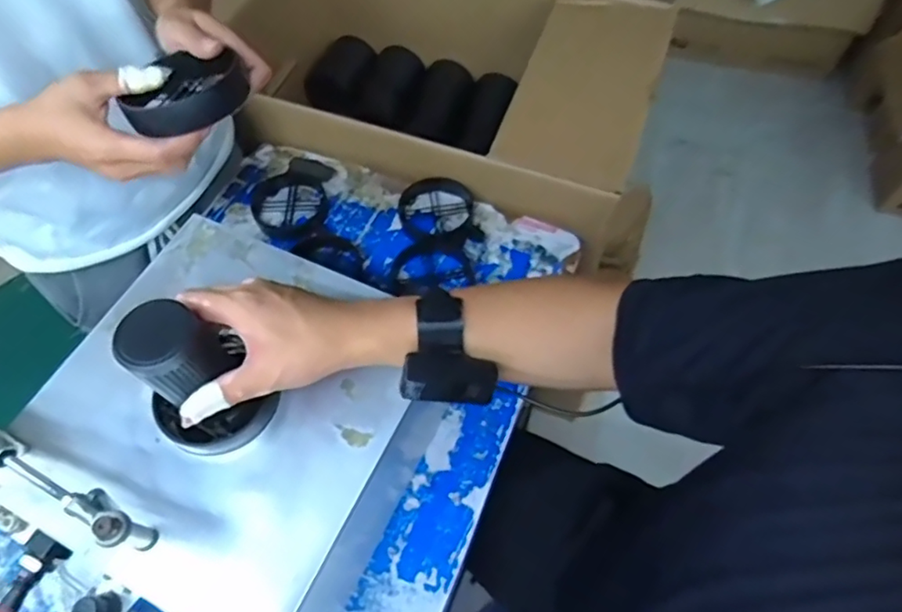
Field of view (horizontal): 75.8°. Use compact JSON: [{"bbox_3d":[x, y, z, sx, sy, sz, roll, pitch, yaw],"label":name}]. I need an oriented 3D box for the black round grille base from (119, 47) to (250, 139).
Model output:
[{"bbox_3d":[-0.214,-0.170,0.468,0.079,0.029,0.093,14,62,10],"label":"black round grille base"}]

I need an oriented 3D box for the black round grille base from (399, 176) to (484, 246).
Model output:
[{"bbox_3d":[-0.018,-0.131,0.773,0.100,0.021,0.118,-12,61,-4],"label":"black round grille base"}]

